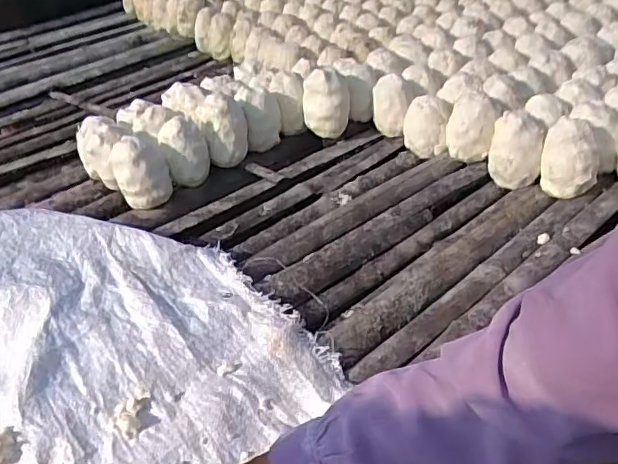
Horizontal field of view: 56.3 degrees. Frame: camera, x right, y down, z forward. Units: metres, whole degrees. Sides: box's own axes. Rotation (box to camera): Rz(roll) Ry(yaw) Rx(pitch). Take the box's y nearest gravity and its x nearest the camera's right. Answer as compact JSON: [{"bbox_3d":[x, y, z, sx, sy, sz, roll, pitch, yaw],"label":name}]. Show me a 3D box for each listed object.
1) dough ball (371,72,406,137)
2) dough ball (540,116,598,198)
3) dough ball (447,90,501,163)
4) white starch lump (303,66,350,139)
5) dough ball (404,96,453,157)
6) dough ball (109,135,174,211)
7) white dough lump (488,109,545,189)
[{"bbox_3d":[0.145,-0.225,1.025,0.069,0.086,0.062,1,38,9],"label":"dough ball"},{"bbox_3d":[0.392,-0.110,0.865,0.080,0.099,0.069,10,40,19],"label":"dough ball"},{"bbox_3d":[0.265,-0.169,0.938,0.077,0.100,0.073,12,41,22],"label":"dough ball"},{"bbox_3d":[0.030,-0.229,1.017,0.081,0.101,0.069,-3,38,3],"label":"white starch lump"},{"bbox_3d":[0.199,-0.182,0.982,0.077,0.076,0.071,3,39,11],"label":"dough ball"},{"bbox_3d":[-0.269,-0.091,0.916,0.092,0.110,0.080,-16,39,-12],"label":"dough ball"},{"bbox_3d":[0.324,-0.131,0.905,0.077,0.097,0.072,7,40,16],"label":"white dough lump"}]

